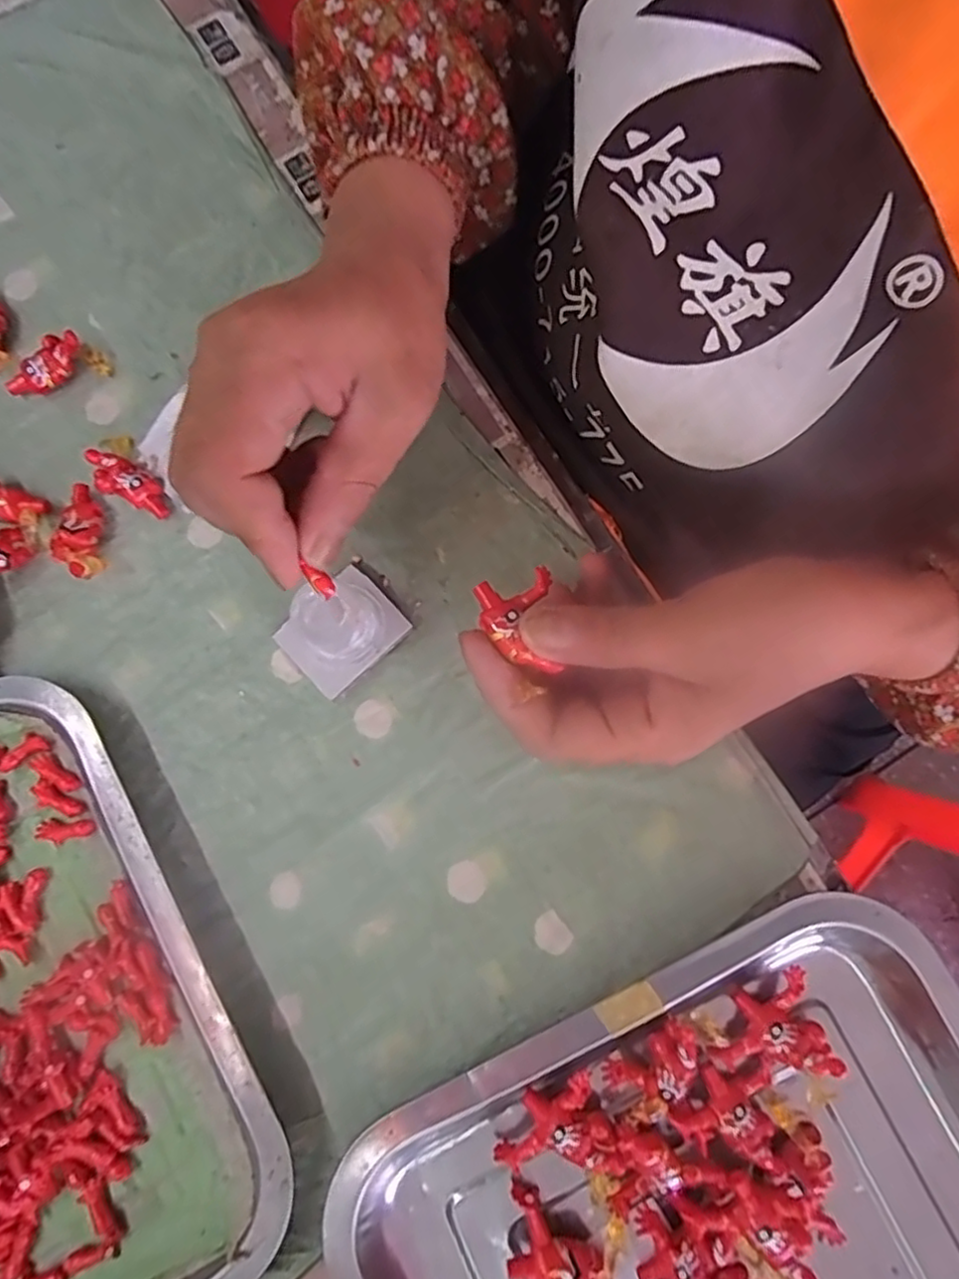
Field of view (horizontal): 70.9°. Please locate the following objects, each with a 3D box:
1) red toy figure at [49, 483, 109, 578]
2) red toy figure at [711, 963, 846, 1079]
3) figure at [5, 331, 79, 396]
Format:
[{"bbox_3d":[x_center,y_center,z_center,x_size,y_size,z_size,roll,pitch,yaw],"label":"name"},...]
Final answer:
[{"bbox_3d":[-0.187,-0.050,0.315,0.021,0.012,0.044,-11,80,-3],"label":"red toy figure"},{"bbox_3d":[0.116,0.158,0.270,0.044,0.016,0.036,-19,81,-4],"label":"red toy figure"},{"bbox_3d":[-0.212,-0.133,0.328,0.042,0.013,0.016,-37,82,7],"label":"figure"}]

